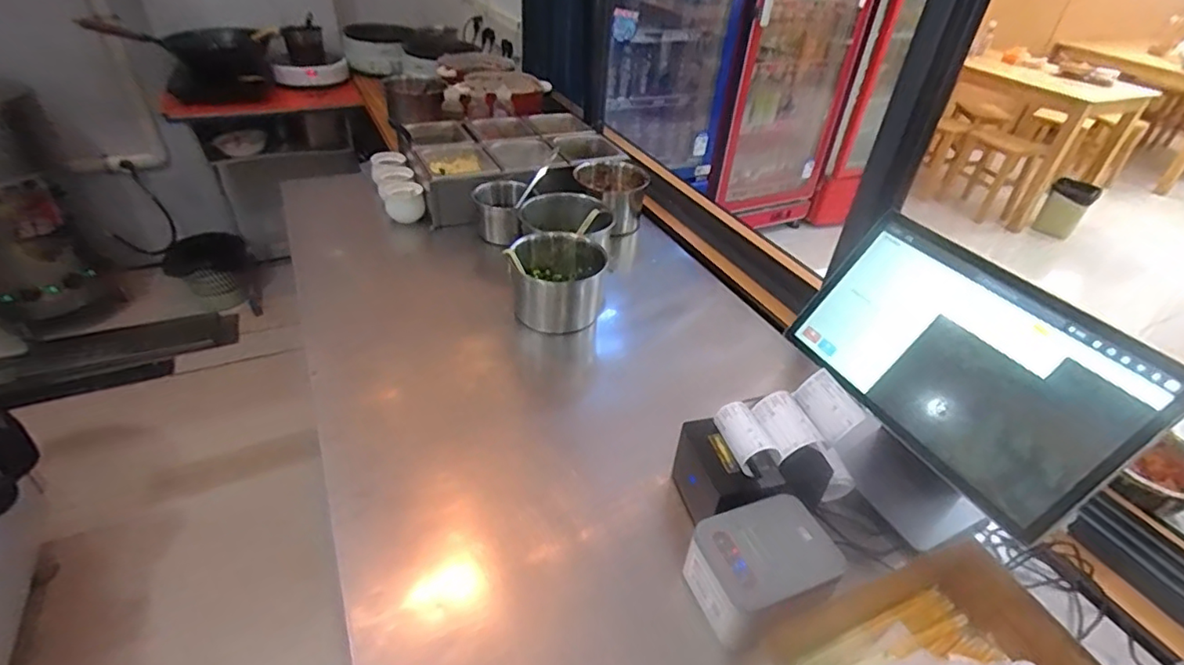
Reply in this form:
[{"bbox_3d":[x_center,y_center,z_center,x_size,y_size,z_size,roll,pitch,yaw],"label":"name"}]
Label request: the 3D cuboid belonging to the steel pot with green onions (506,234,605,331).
[{"bbox_3d":[-0.065,-0.094,1.088,0.173,0.133,0.140,4,38,-2],"label":"steel pot with green onions"}]

